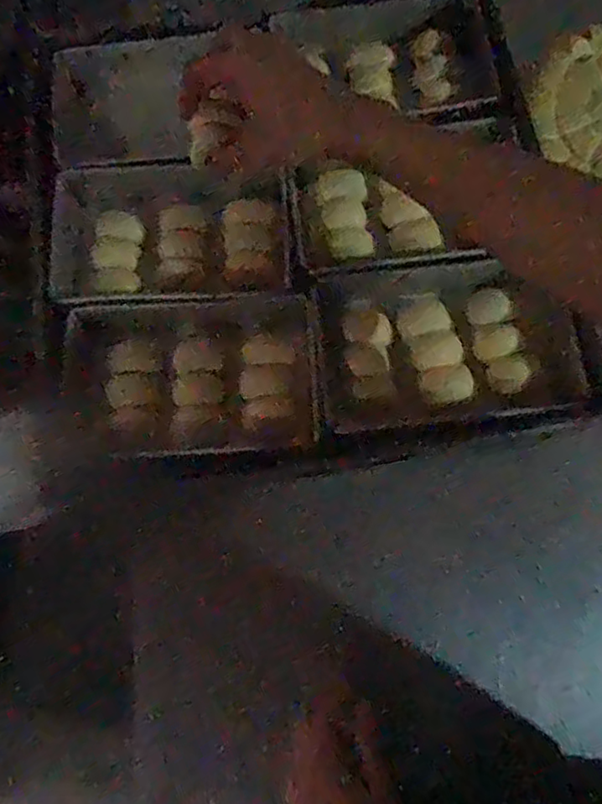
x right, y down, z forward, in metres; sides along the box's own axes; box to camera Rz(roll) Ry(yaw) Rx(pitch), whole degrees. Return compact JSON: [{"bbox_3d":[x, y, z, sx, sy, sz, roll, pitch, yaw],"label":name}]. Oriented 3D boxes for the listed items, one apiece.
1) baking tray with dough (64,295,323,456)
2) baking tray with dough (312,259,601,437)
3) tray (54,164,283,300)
[{"bbox_3d":[-0.093,-0.026,0.517,0.202,0.038,0.138,-4,75,0],"label":"baking tray with dough"},{"bbox_3d":[0.123,-0.051,0.509,0.210,0.043,0.149,-3,75,0],"label":"baking tray with dough"},{"bbox_3d":[-0.117,-0.161,0.557,0.204,0.038,0.134,-6,75,-1],"label":"tray"}]

